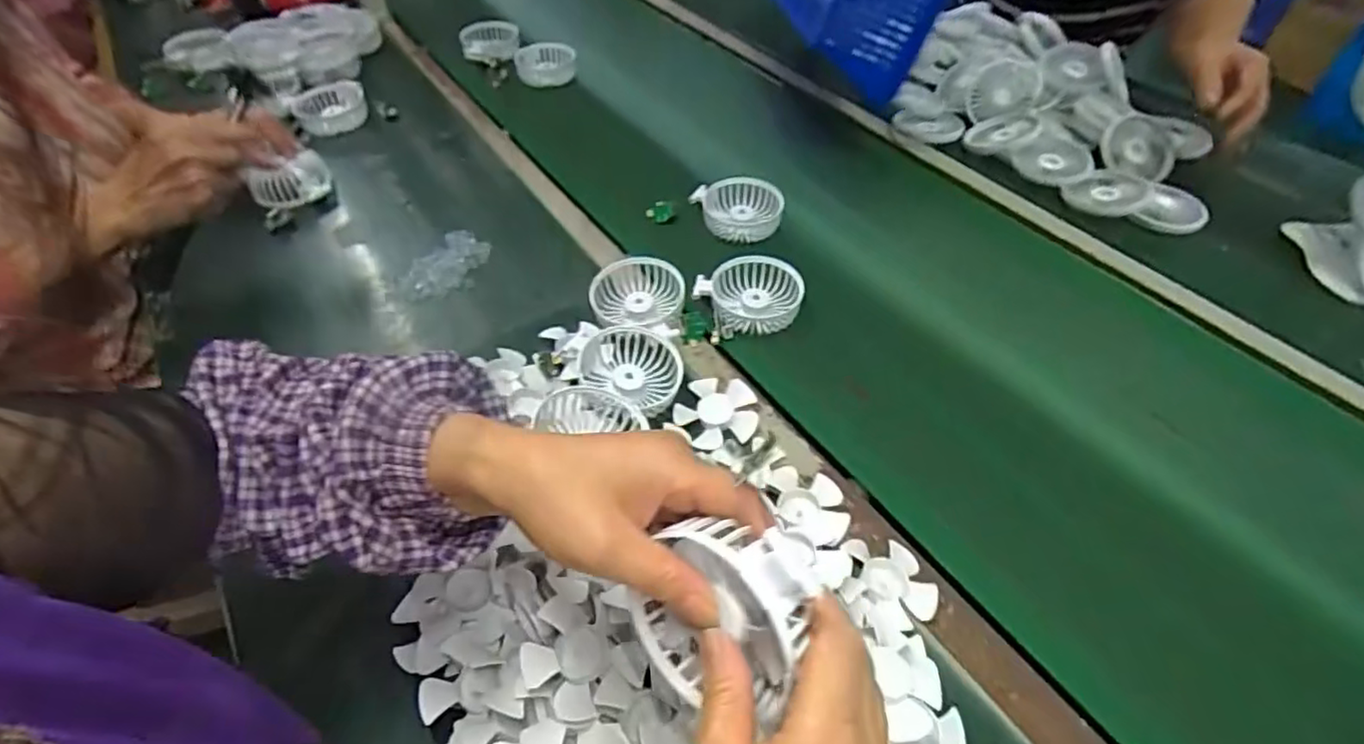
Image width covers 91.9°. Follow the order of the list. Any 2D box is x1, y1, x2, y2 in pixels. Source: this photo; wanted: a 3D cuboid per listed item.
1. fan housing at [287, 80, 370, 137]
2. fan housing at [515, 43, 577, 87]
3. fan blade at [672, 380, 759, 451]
[{"bbox_3d":[-0.487,-0.364,0.916,0.097,0.036,0.092,-18,51,-16],"label":"fan housing"},{"bbox_3d":[-0.216,-0.485,1.027,0.097,0.034,0.081,-8,49,-7],"label":"fan housing"},{"bbox_3d":[0.028,0.030,0.563,0.068,0.015,0.067,-5,49,-5],"label":"fan blade"}]

